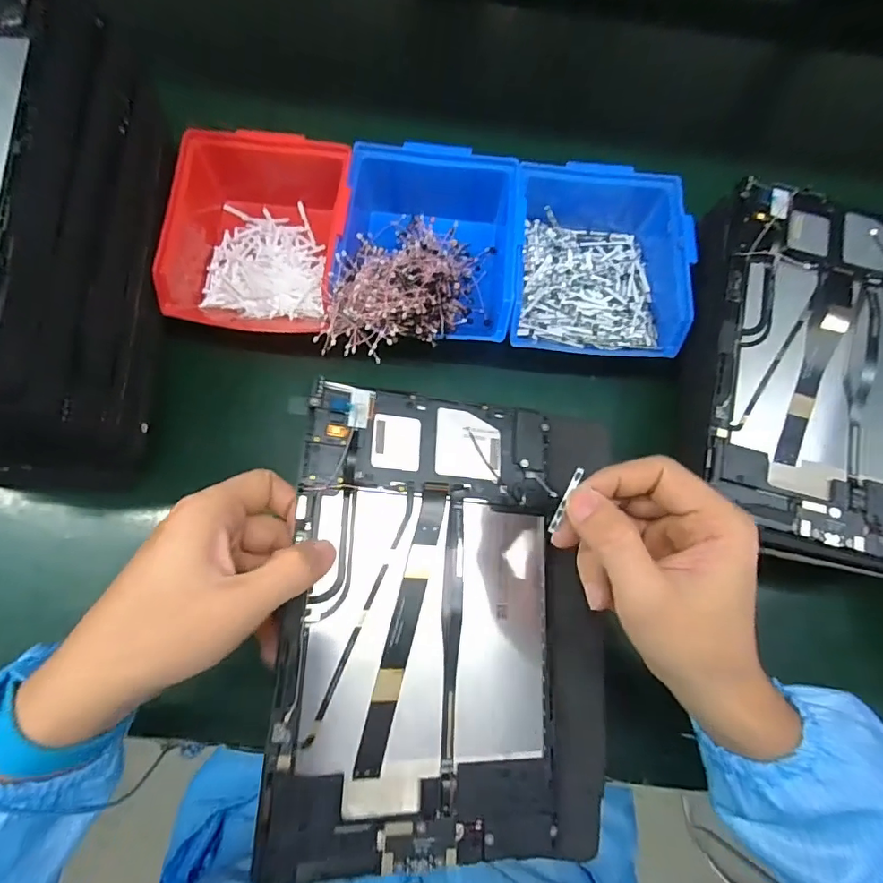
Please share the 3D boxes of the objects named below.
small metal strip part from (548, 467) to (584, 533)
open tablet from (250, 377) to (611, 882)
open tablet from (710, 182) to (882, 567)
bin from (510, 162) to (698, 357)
[{"bbox_3d":[0.063,0.030,0.256,0.004,0.004,0.038,23,111,6],"label":"small metal strip part"},{"bbox_3d":[0.008,0.090,0.278,0.177,0.012,0.236,9,73,-16],"label":"open tablet"},{"bbox_3d":[0.249,-0.050,0.319,0.145,0.009,0.239,13,75,3],"label":"open tablet"},{"bbox_3d":[0.113,-0.142,0.383,0.124,0.058,0.155,5,72,-2],"label":"bin"}]

